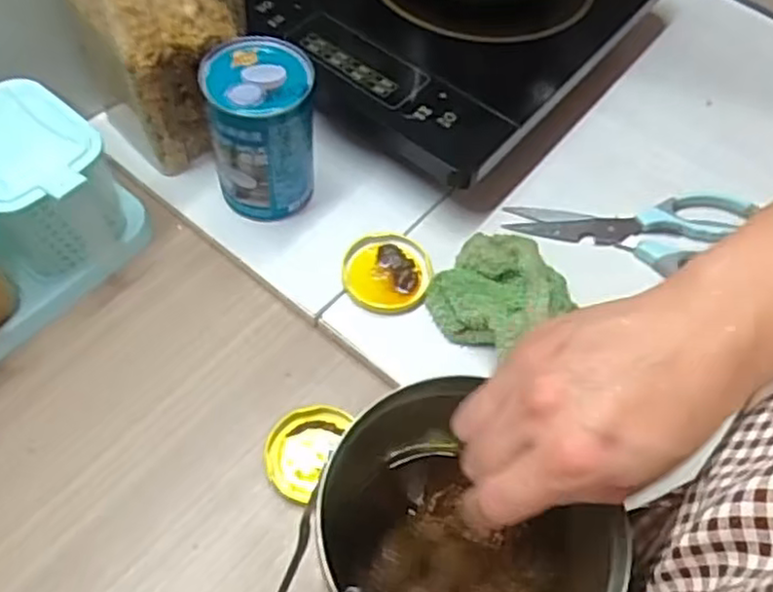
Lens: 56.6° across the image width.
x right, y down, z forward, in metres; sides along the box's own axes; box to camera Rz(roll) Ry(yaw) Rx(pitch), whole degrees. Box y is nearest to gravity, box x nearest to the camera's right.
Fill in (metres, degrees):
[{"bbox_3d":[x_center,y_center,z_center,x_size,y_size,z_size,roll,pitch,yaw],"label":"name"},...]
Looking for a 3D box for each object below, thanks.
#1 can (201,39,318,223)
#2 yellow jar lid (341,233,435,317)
[{"bbox_3d":[-0.090,-0.119,0.525,0.073,0.111,0.073,1,57,-2],"label":"can"},{"bbox_3d":[0.000,-0.017,0.534,0.062,0.013,0.069,15,58,8],"label":"yellow jar lid"}]

